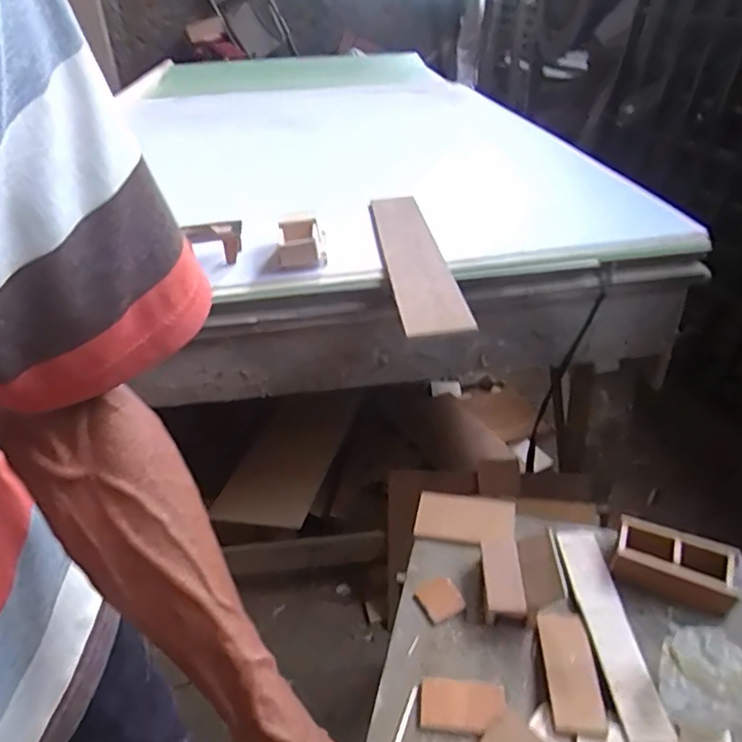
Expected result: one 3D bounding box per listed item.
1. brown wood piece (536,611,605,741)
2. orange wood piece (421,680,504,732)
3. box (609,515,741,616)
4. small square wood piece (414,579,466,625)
[{"bbox_3d":[0.180,0.269,0.500,0.045,0.017,0.115,1,36,7],"label":"brown wood piece"},{"bbox_3d":[0.080,0.293,0.486,0.071,0.008,0.039,2,36,9],"label":"orange wood piece"},{"bbox_3d":[0.313,0.200,0.573,0.111,0.045,0.062,15,40,24],"label":"box"},{"bbox_3d":[0.071,0.237,0.574,0.044,0.008,0.043,-18,38,-18],"label":"small square wood piece"}]

